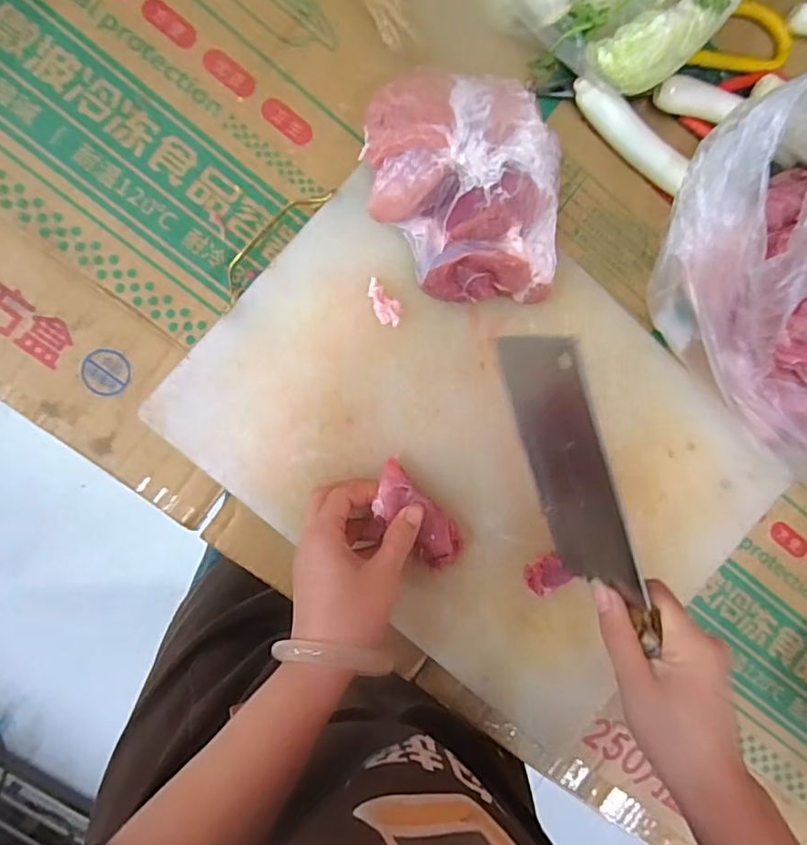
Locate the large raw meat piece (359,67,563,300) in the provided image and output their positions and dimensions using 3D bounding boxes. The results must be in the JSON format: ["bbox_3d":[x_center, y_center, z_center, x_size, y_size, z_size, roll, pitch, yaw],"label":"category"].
[{"bbox_3d":[0.045,-0.168,0.402,0.145,0.069,0.154,1,93,-7],"label":"large raw meat piece"}]

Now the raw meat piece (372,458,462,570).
[{"bbox_3d":[0.012,0.074,0.403,0.037,0.028,0.096,-38,111,-4],"label":"raw meat piece"}]

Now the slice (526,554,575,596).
[{"bbox_3d":[0.115,0.121,0.438,0.037,0.018,0.030,-27,96,-5],"label":"slice"}]

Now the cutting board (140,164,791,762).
[{"bbox_3d":[0.066,0.021,0.437,0.426,0.025,0.302,42,87,-7],"label":"cutting board"}]

